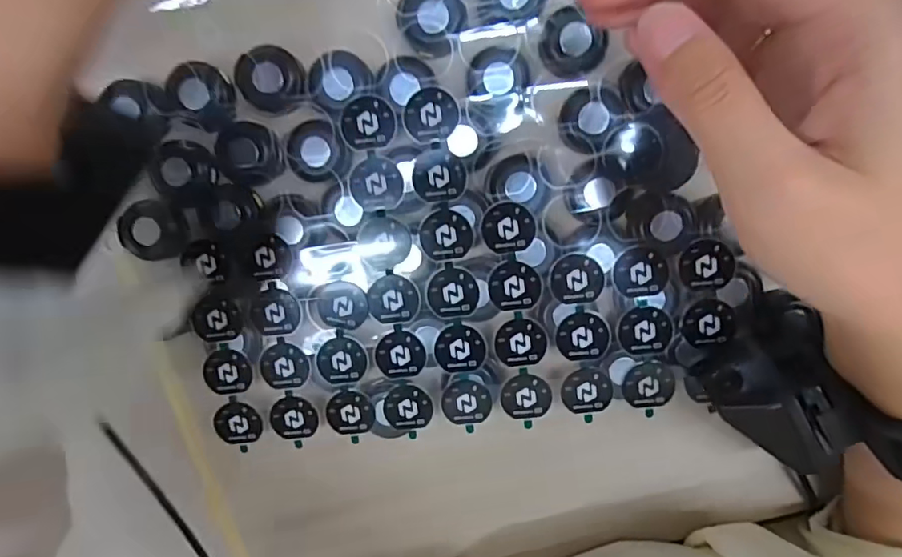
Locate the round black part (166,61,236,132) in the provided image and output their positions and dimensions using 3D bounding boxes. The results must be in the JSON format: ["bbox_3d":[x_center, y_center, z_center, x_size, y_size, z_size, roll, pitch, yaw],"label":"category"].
[{"bbox_3d":[-0.113,-0.084,0.240,0.027,0.008,0.026,0,99,3],"label":"round black part"}]

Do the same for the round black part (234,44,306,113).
[{"bbox_3d":[-0.082,-0.090,0.239,0.031,0.005,0.028,39,99,-4],"label":"round black part"}]

